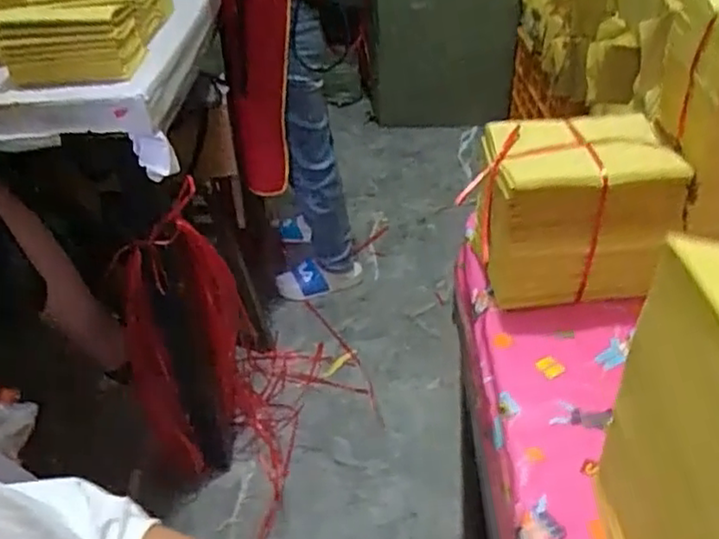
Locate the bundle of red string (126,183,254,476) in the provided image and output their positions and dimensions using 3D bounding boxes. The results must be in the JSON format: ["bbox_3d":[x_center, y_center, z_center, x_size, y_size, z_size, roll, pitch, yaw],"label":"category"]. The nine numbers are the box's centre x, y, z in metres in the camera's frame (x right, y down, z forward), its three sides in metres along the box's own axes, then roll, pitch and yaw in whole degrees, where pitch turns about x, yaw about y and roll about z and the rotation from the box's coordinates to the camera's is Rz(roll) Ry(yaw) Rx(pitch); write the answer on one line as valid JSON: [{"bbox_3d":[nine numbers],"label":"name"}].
[{"bbox_3d":[-0.330,0.139,1.308,0.218,0.528,0.230,-10,37,-7],"label":"bundle of red string"}]

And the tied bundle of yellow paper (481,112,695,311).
[{"bbox_3d":[0.203,-0.055,0.666,0.173,0.143,0.117,-5,37,0],"label":"tied bundle of yellow paper"}]

